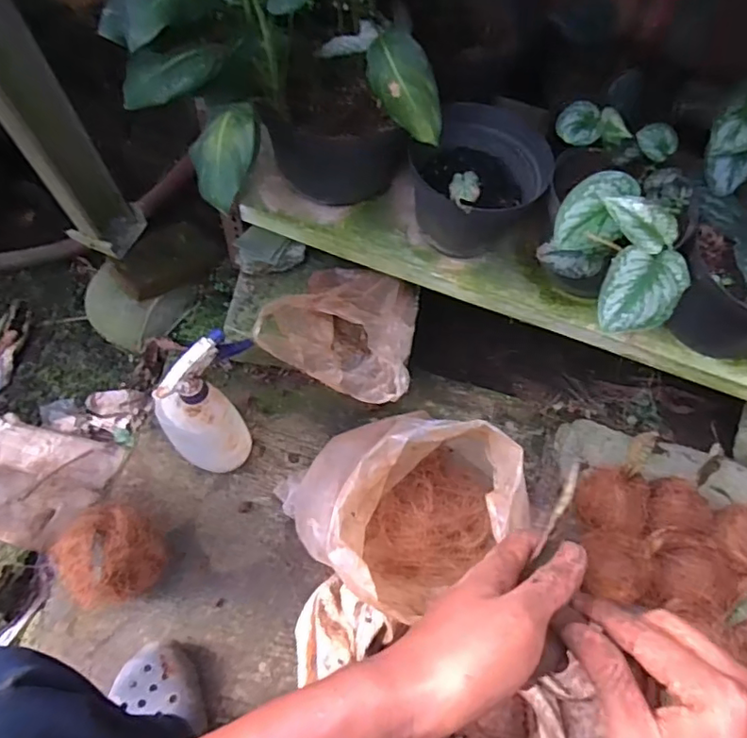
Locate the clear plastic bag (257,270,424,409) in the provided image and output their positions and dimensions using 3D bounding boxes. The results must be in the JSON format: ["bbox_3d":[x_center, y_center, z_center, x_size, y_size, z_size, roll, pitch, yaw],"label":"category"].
[{"bbox_3d":[-0.033,-0.064,0.770,0.203,0.086,0.192,19,65,6],"label":"clear plastic bag"}]

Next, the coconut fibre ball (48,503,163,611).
[{"bbox_3d":[-0.317,0.227,0.690,0.123,0.099,0.103,-35,72,-17],"label":"coconut fibre ball"}]

